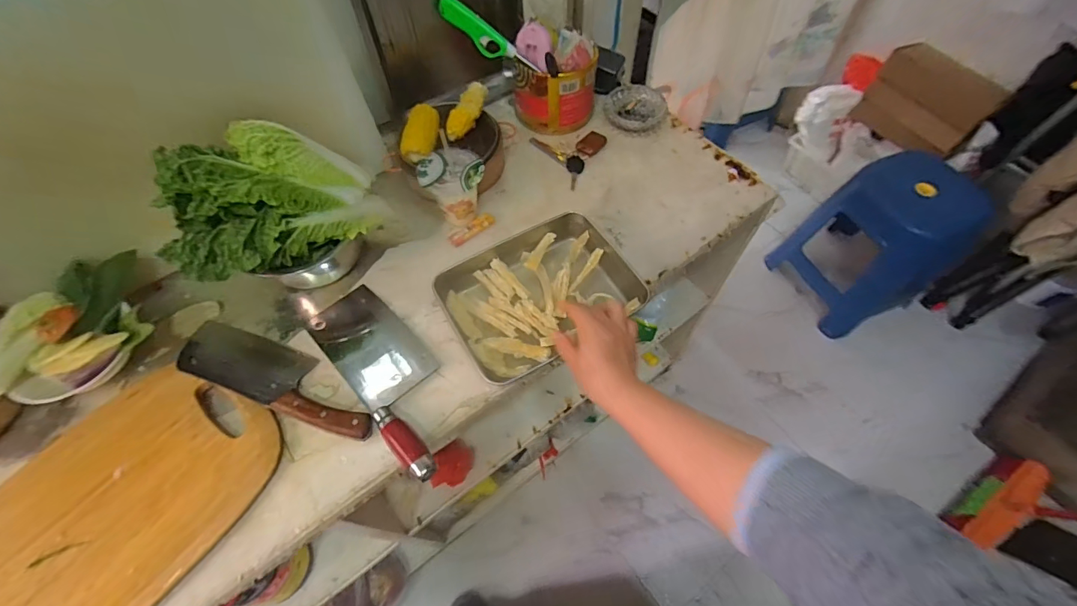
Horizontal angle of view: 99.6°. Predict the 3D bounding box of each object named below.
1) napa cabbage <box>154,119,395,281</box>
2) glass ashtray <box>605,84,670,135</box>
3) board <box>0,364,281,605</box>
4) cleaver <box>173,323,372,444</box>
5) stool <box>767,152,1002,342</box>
[{"bbox_3d":[-0.339,-0.129,0.565,0.253,0.119,0.149,-35,65,-17],"label":"napa cabbage"},{"bbox_3d":[0.174,-0.354,0.835,0.111,0.026,0.105,0,60,1],"label":"glass ashtray"},{"bbox_3d":[-0.481,0.229,0.497,0.252,0.021,0.344,34,66,18],"label":"board"},{"bbox_3d":[-0.330,0.090,0.575,0.288,0.025,0.075,18,62,11],"label":"cleaver"},{"bbox_3d":[0.999,-0.179,1.352,0.352,0.405,0.335,-23,63,-12],"label":"stool"}]

